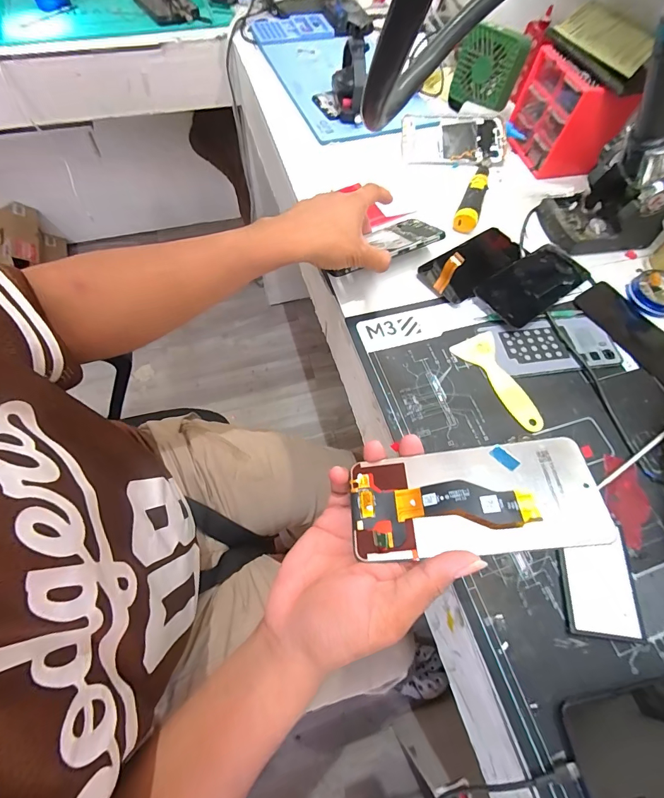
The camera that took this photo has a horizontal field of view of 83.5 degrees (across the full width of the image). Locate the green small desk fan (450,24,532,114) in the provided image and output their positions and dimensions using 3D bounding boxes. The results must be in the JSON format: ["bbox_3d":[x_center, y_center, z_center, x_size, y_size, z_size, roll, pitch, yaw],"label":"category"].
[{"bbox_3d":[0.247,-0.525,0.601,0.102,0.099,0.041,26,65,9],"label":"green small desk fan"}]

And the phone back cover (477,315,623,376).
[{"bbox_3d":[0.258,-0.063,0.437,0.147,0.005,0.073,-9,65,-8],"label":"phone back cover"}]

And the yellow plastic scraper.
[{"bbox_3d":[0.189,-0.020,0.413,0.051,0.004,0.123,-25,68,-15],"label":"yellow plastic scraper"}]

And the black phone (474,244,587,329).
[{"bbox_3d":[0.259,-0.147,0.472,0.156,0.012,0.072,-32,70,-17],"label":"black phone"}]

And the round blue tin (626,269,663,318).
[{"bbox_3d":[0.416,-0.136,0.475,0.049,0.027,0.060,-37,71,-19],"label":"round blue tin"}]

